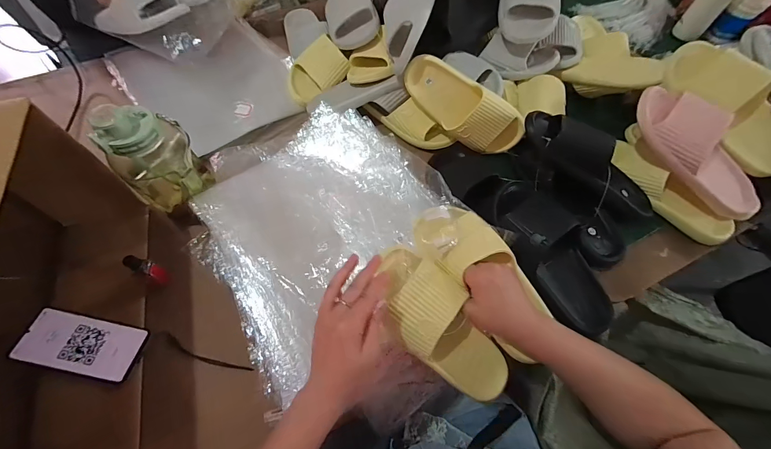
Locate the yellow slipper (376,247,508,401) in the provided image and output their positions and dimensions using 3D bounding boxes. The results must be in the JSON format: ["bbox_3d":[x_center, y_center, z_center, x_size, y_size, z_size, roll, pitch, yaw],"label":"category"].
[{"bbox_3d":[0.078,0.143,0.440,0.093,0.076,0.237,-40,105,-17],"label":"yellow slipper"}]

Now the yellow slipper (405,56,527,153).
[{"bbox_3d":[0.144,-0.221,0.620,0.245,0.101,0.073,36,31,2],"label":"yellow slipper"}]

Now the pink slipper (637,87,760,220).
[{"bbox_3d":[0.534,-0.113,0.543,0.103,0.067,0.281,-43,94,-19],"label":"pink slipper"}]

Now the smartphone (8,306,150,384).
[{"bbox_3d":[-0.426,0.169,0.462,0.149,0.009,0.074,15,62,-3],"label":"smartphone"}]

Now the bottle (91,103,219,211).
[{"bbox_3d":[-0.357,-0.099,0.510,0.105,0.199,0.087,-14,64,-6],"label":"bottle"}]

